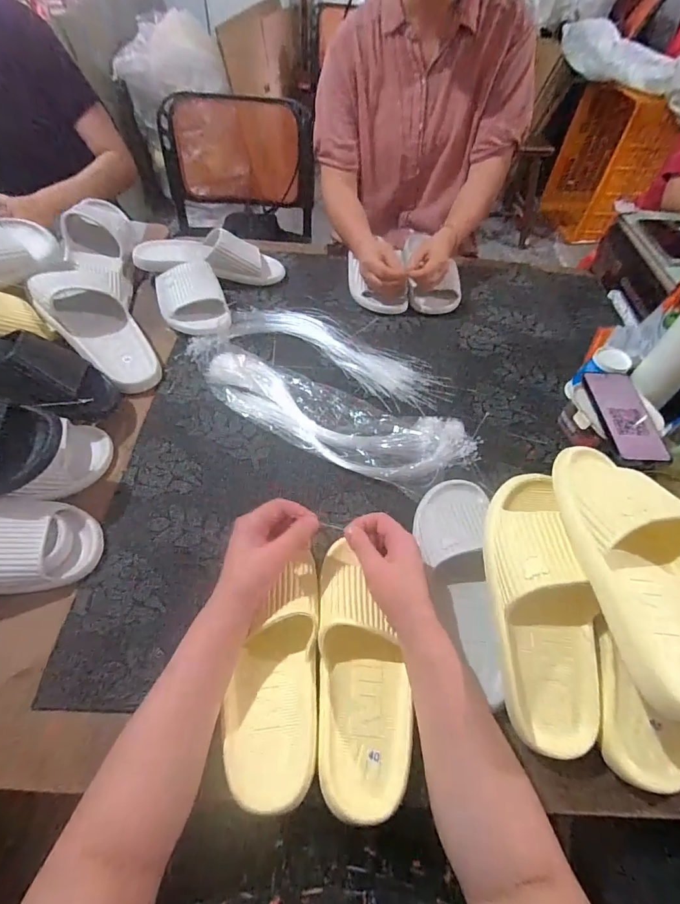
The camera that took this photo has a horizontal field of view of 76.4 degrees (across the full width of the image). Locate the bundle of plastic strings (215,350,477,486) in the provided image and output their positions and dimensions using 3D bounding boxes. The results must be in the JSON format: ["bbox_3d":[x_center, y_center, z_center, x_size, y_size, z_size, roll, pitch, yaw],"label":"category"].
[{"bbox_3d":[-0.019,-0.054,0.652,0.434,0.038,0.130,22,55,13],"label":"bundle of plastic strings"}]

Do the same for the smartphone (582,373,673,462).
[{"bbox_3d":[0.405,-0.054,0.610,0.082,0.014,0.144,0,59,-6],"label":"smartphone"}]

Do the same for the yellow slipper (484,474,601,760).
[{"bbox_3d":[0.202,0.149,0.422,0.090,0.075,0.255,-3,78,-5],"label":"yellow slipper"}]

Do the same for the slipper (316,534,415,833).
[{"bbox_3d":[0.019,0.213,0.439,0.088,0.061,0.242,-4,62,-6],"label":"slipper"}]

